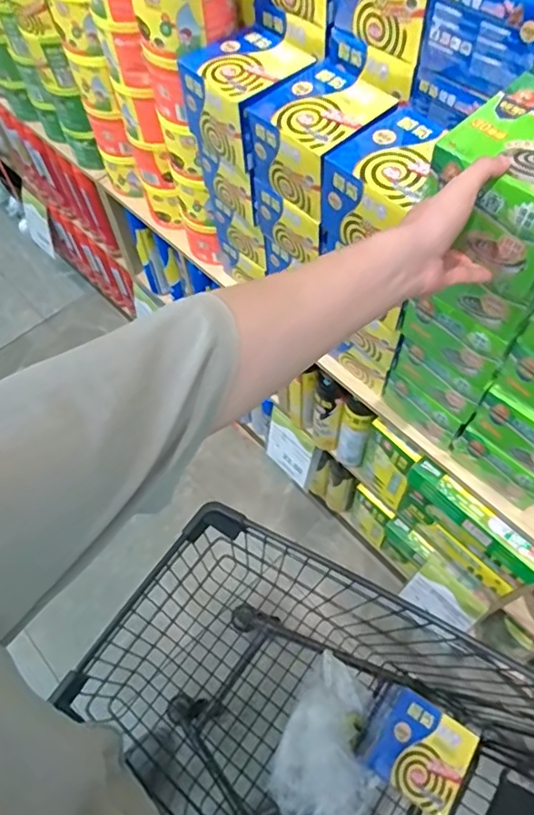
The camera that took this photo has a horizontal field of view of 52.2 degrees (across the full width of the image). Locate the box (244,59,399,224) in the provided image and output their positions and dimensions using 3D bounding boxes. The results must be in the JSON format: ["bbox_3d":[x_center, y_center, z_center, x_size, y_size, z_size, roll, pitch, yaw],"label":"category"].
[{"bbox_3d":[0.072,-0.353,0.724,0.144,0.114,0.143,-36,63,-17],"label":"box"}]

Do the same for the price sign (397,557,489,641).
[{"bbox_3d":[0.375,0.424,1.183,0.149,0.160,0.016,41,40,22],"label":"price sign"}]

